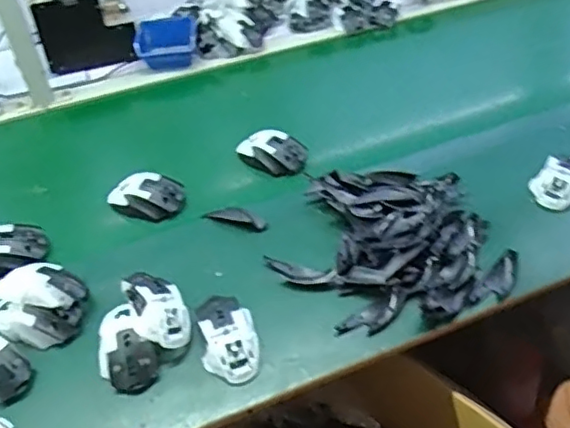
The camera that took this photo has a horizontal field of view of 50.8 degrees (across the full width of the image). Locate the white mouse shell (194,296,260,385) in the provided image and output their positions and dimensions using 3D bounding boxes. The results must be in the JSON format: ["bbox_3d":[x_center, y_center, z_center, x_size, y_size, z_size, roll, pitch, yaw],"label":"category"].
[{"bbox_3d":[-0.070,0.141,0.720,0.065,0.040,0.122,-9,42,-8],"label":"white mouse shell"}]

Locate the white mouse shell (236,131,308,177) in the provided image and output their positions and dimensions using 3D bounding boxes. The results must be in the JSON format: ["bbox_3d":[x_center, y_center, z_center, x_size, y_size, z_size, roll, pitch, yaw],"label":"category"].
[{"bbox_3d":[-0.022,-0.096,0.965,0.116,0.042,0.076,9,43,12],"label":"white mouse shell"}]

